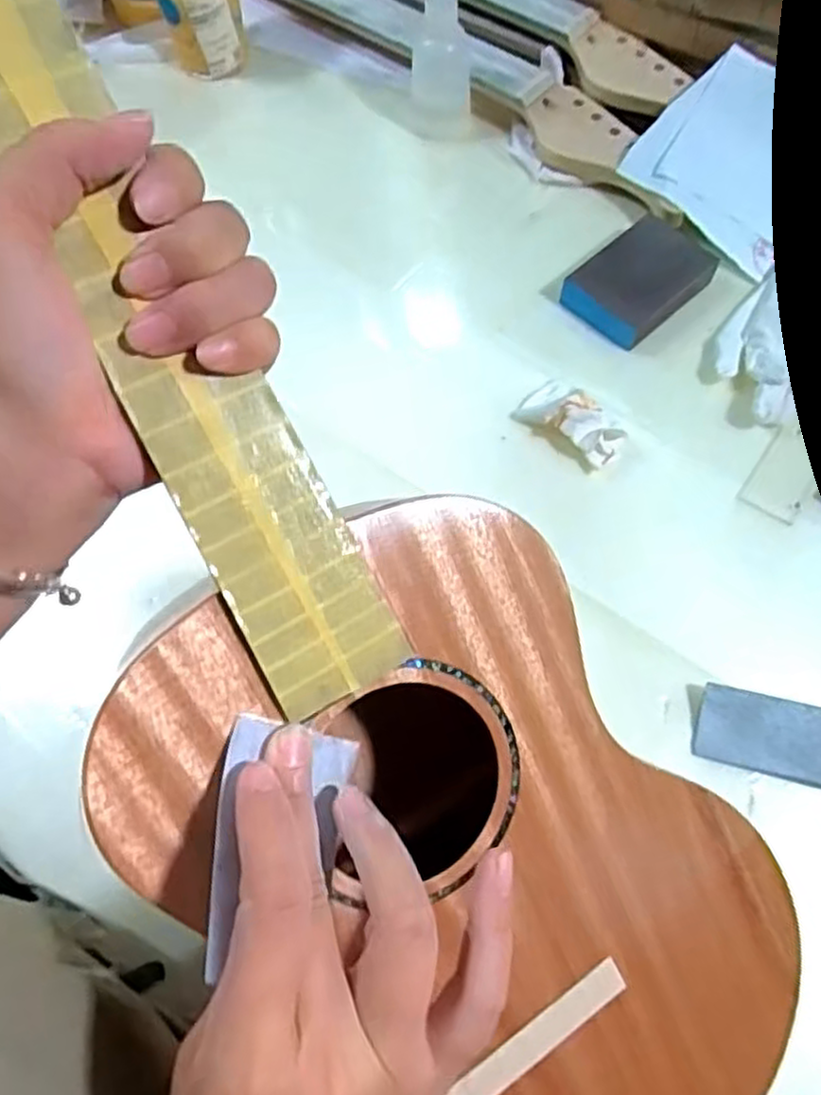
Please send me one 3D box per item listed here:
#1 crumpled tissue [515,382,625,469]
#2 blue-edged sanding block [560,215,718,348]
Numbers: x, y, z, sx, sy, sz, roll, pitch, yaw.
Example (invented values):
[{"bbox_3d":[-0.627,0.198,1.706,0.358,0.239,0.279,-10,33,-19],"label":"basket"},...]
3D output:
[{"bbox_3d":[0.113,-0.090,0.501,0.075,0.031,0.038,38,72,18],"label":"crumpled tissue"},{"bbox_3d":[0.172,-0.201,0.552,0.097,0.029,0.069,-39,70,-14],"label":"blue-edged sanding block"}]

